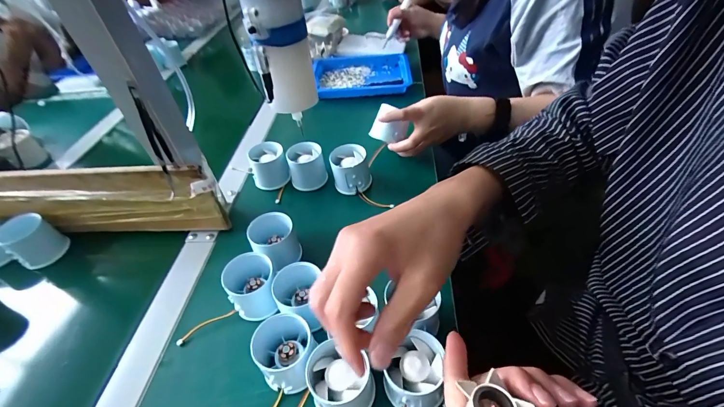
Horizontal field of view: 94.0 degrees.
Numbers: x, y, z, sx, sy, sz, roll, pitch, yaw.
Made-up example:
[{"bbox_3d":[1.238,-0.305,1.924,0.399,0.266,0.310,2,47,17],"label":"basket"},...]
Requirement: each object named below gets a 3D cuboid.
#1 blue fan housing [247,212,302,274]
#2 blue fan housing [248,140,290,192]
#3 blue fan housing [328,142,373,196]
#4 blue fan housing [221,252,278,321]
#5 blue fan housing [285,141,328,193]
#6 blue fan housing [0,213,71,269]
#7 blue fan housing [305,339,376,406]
[{"bbox_3d":[-0.100,0.049,0.397,0.050,0.054,0.053,-26,47,-18],"label":"blue fan housing"},{"bbox_3d":[-0.140,-0.055,0.510,0.054,0.055,0.058,-17,45,-10],"label":"blue fan housing"},{"bbox_3d":[-0.015,-0.046,0.485,0.053,0.060,0.053,-8,44,-1],"label":"blue fan housing"},{"bbox_3d":[-0.120,0.090,0.361,0.056,0.049,0.052,-15,45,-8],"label":"blue fan housing"},{"bbox_3d":[-0.080,-0.052,0.499,0.050,0.059,0.050,-13,44,-6],"label":"blue fan housing"},{"bbox_3d":[-0.437,0.049,0.448,0.051,0.055,0.054,21,51,26],"label":"blue fan housing"},{"bbox_3d":[-0.020,0.153,0.287,0.048,0.046,0.048,-2,44,5],"label":"blue fan housing"}]

